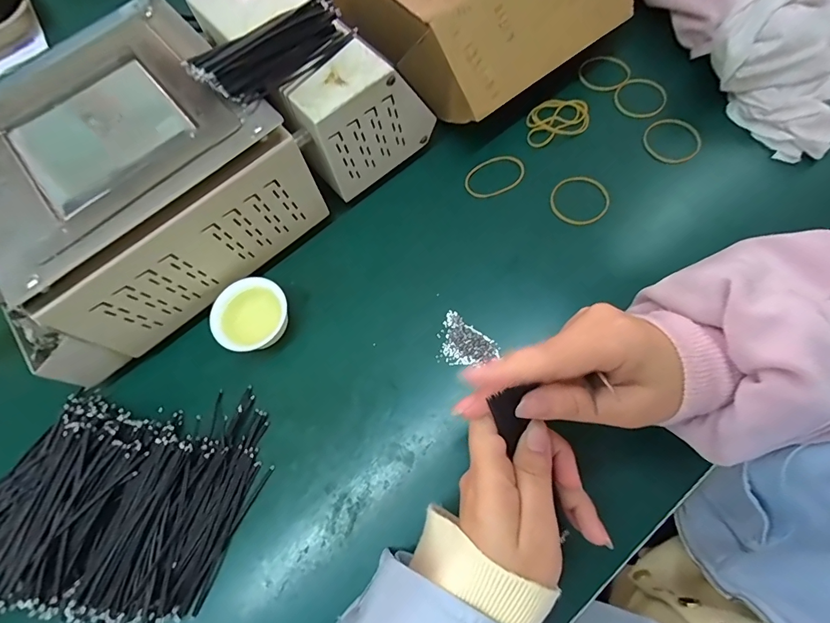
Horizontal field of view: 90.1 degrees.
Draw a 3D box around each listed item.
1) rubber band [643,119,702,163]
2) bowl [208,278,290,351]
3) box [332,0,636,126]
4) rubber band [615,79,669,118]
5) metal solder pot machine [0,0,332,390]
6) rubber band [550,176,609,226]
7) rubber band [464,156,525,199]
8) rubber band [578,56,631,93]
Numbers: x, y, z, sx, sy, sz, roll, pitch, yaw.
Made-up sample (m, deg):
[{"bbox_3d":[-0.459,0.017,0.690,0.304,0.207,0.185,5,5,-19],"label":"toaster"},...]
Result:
[{"bbox_3d":[0.217,-0.144,0.349,0.043,0.008,0.044,-2,73,5],"label":"rubber band"},{"bbox_3d":[-0.119,0.006,0.307,0.053,0.033,0.046,-34,70,-9],"label":"bowl"},{"bbox_3d":[0.048,-0.276,0.366,0.198,0.086,0.215,-39,71,-10],"label":"box"},{"bbox_3d":[0.199,-0.188,0.368,0.043,0.007,0.038,21,87,11],"label":"rubber band"},{"bbox_3d":[-0.213,-0.089,0.305,0.210,0.109,0.184,-41,72,-11],"label":"metal solder pot machine"},{"bbox_3d":[0.133,-0.089,0.335,0.044,0.006,0.044,-1,75,5],"label":"rubber band"},{"bbox_3d":[0.067,-0.113,0.347,0.051,0.006,0.035,-37,71,-10],"label":"rubber band"},{"bbox_3d":[0.173,-0.217,0.377,0.045,0.008,0.034,23,72,12],"label":"rubber band"}]

